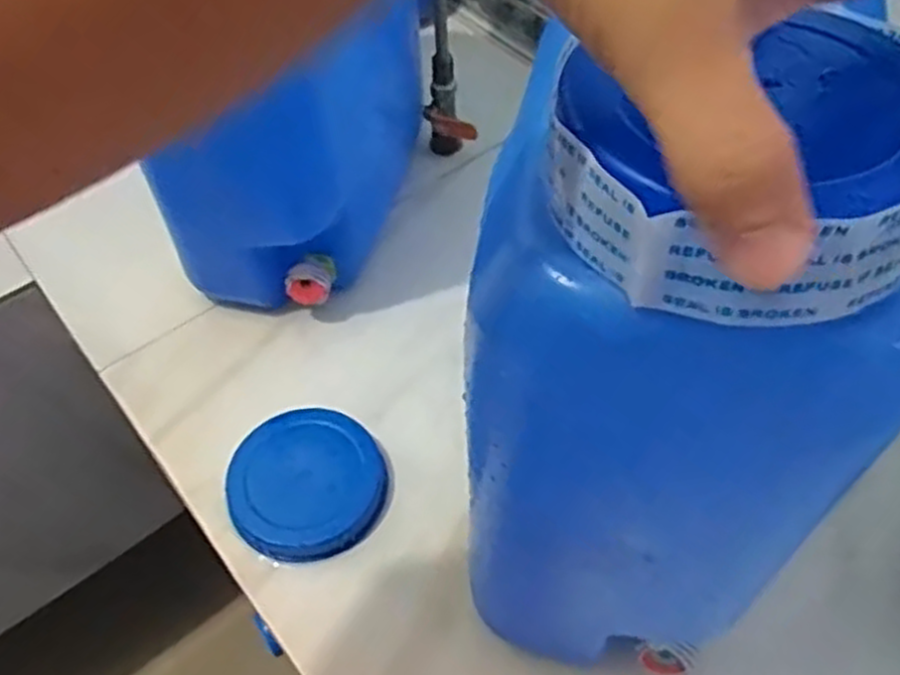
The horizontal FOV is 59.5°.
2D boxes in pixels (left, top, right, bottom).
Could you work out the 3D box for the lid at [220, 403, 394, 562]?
[{"bbox_3d":[-0.114,0.113,0.617,0.118,0.030,0.114,0,54,1],"label":"lid"}]

